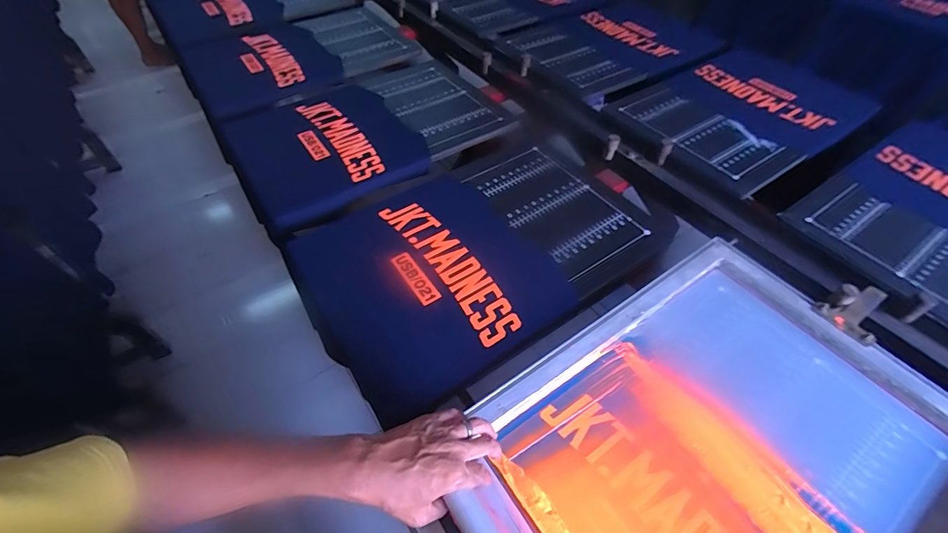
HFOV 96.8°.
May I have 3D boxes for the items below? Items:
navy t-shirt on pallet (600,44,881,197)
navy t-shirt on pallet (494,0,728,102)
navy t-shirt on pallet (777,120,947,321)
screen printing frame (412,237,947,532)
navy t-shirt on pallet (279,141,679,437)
[{"bbox_3d":[0.664,-0.395,1.052,0.593,0.034,0.401,-29,57,-19],"label":"navy t-shirt on pallet"},{"bbox_3d":[0.395,-0.671,1.282,0.625,0.060,0.432,-26,56,-17],"label":"navy t-shirt on pallet"},{"bbox_3d":[0.900,-0.086,0.788,0.539,0.033,0.394,-29,57,-19],"label":"navy t-shirt on pallet"},{"bbox_3d":[0.304,0.245,0.510,0.606,0.047,0.457,-30,57,-20],"label":"screen printing frame"},{"bbox_3d":[0.018,-0.032,0.790,0.629,0.054,0.417,-30,57,-21],"label":"navy t-shirt on pallet"}]

